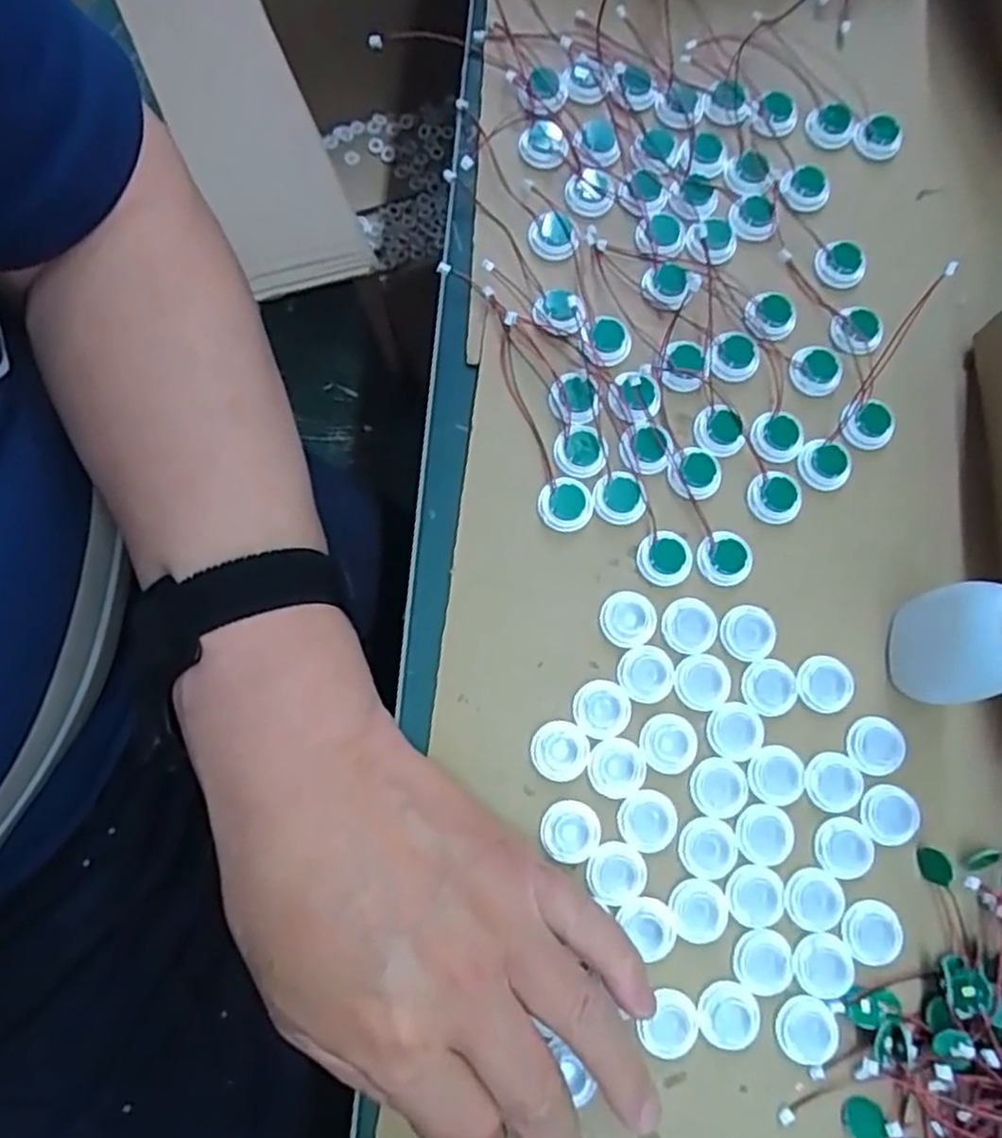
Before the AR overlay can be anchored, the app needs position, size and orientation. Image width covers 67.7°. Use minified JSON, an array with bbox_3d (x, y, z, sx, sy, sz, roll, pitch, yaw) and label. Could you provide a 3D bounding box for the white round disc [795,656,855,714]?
[{"bbox_3d":[0.133,0.047,0.305,0.024,0.004,0.022,0,78,-1],"label":"white round disc"}]

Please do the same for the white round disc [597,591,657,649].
[{"bbox_3d":[0.052,0.021,0.307,0.023,0.004,0.022,0,78,-1],"label":"white round disc"}]

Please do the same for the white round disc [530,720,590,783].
[{"bbox_3d":[0.023,0.072,0.296,0.022,0.004,0.023,0,78,-1],"label":"white round disc"}]

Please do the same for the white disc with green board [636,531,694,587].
[{"bbox_3d":[0.069,-0.005,0.312,0.023,0.004,0.022,0,78,-1],"label":"white disc with green board"}]

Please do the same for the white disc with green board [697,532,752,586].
[{"bbox_3d":[0.094,-0.005,0.313,0.022,0.004,0.022,0,78,-1],"label":"white disc with green board"}]

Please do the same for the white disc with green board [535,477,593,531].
[{"bbox_3d":[0.027,-0.027,0.315,0.023,0.006,0.022,0,78,-1],"label":"white disc with green board"}]

